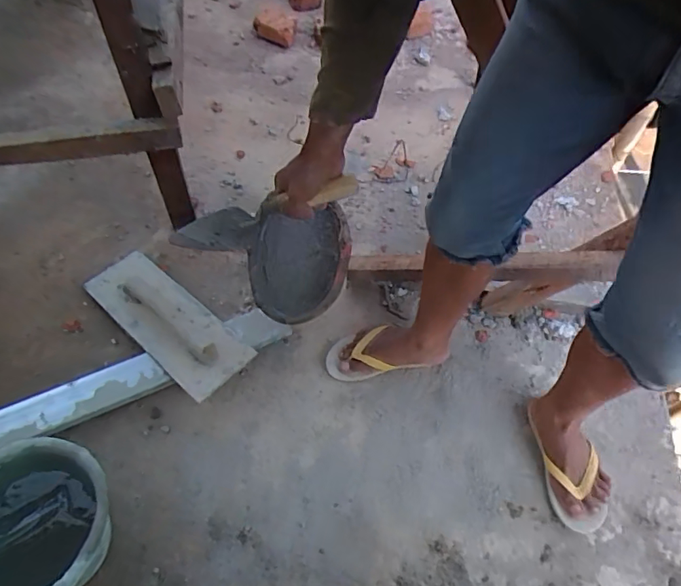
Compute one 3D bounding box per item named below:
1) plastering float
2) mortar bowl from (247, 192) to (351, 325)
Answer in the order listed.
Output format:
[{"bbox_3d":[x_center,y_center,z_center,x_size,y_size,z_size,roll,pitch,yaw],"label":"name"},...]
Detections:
[{"bbox_3d":[-0.389,0.046,1.093,0.446,0.077,0.151,39,65,20],"label":"plastering float"},{"bbox_3d":[-0.078,-0.067,0.940,0.184,0.071,0.251,0,71,-3],"label":"mortar bowl"}]

